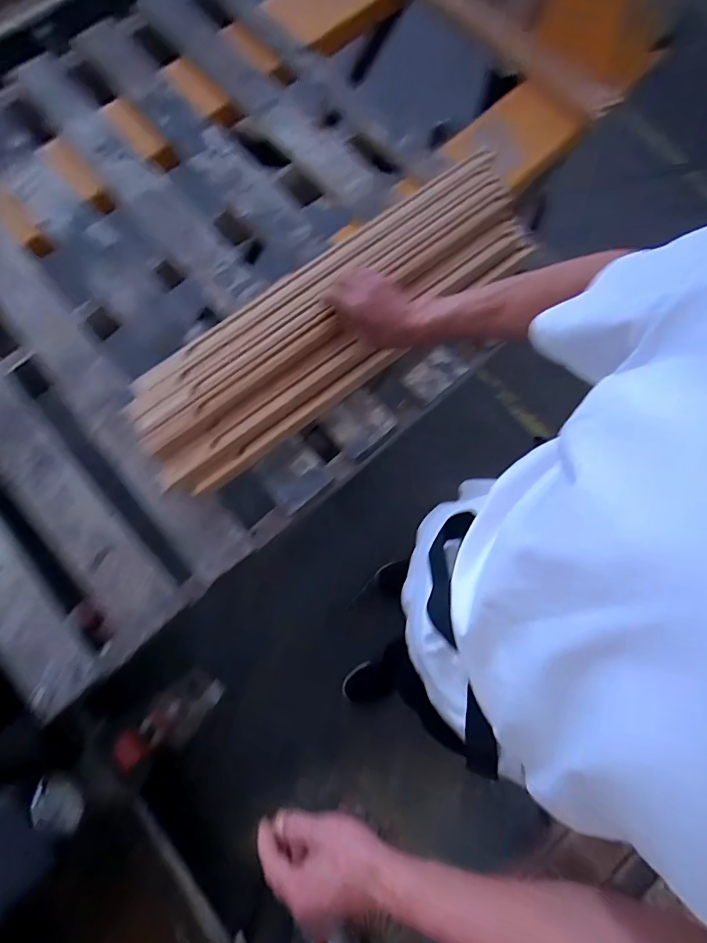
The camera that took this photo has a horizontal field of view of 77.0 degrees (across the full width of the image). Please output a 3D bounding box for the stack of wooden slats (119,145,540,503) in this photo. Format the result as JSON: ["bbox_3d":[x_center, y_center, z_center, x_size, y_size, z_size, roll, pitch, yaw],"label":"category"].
[{"bbox_3d":[-0.016,-0.218,0.653,0.656,0.046,0.179,-37,110,-7],"label":"stack of wooden slats"}]

